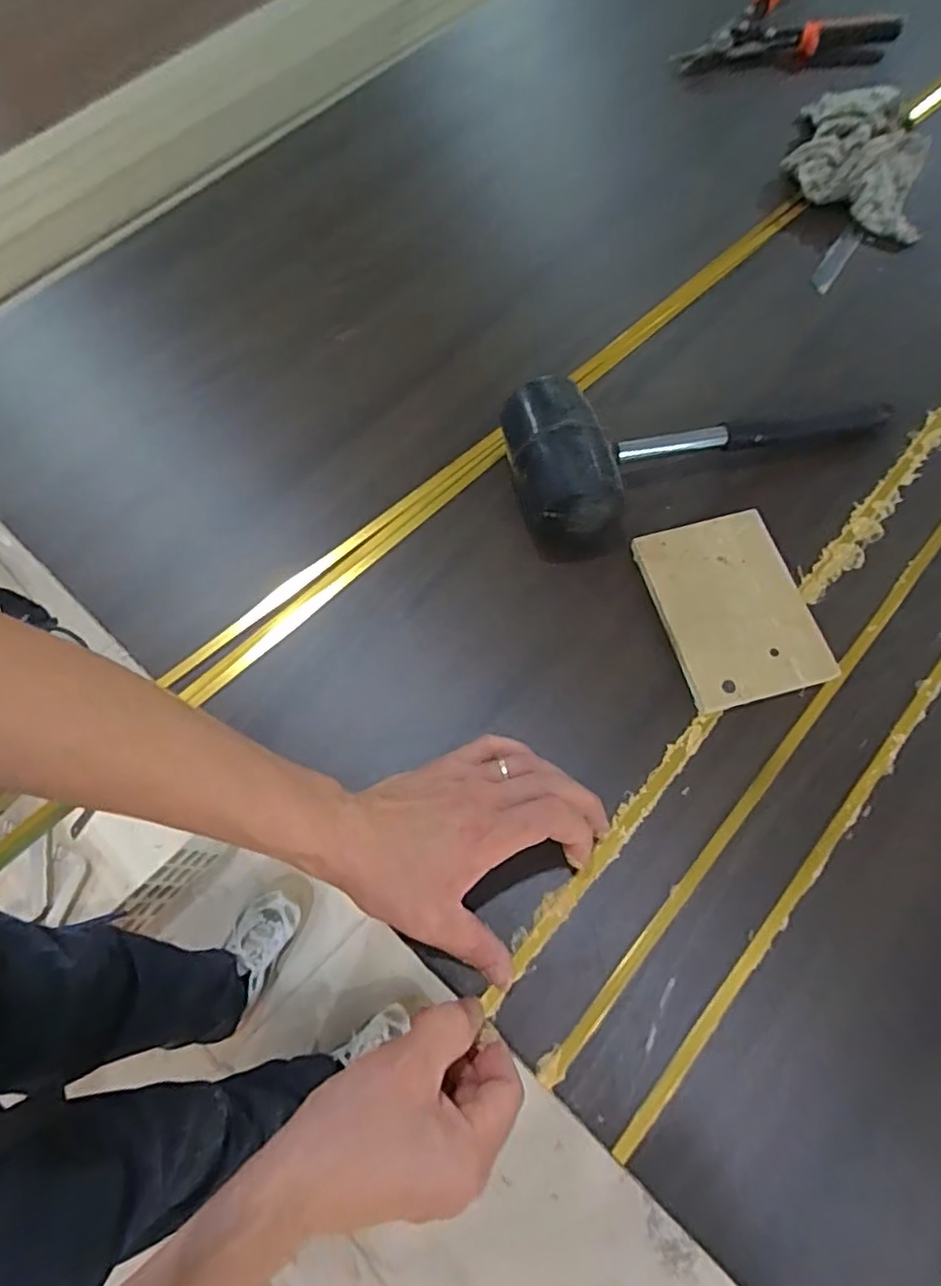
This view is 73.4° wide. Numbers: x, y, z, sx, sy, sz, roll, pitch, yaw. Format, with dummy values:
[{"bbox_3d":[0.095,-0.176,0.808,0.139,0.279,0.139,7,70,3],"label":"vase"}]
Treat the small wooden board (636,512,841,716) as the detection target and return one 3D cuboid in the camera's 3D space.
[{"bbox_3d":[0.186,-0.026,0.452,0.099,0.010,0.138,-14,68,-5],"label":"small wooden board"}]

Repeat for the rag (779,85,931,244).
[{"bbox_3d":[0.376,-0.482,0.617,0.120,0.048,0.190,9,69,5],"label":"rag"}]

